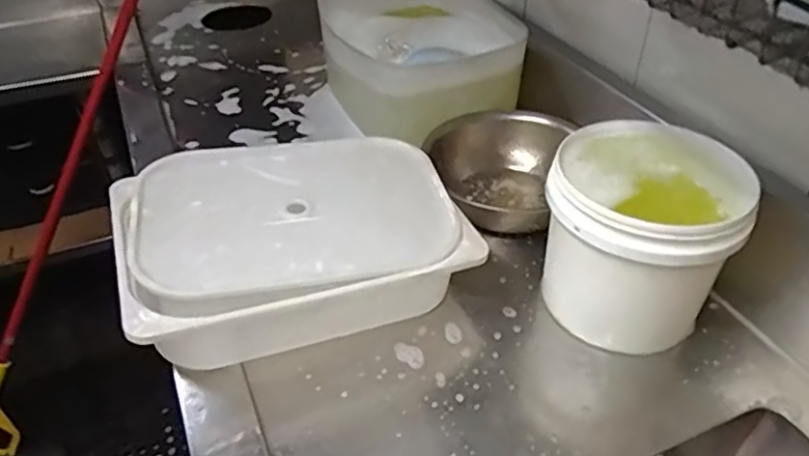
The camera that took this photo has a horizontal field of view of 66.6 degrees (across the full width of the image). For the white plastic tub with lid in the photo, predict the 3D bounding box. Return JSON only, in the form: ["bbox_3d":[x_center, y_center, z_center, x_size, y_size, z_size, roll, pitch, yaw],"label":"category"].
[{"bbox_3d":[-0.143,0.013,0.798,0.395,0.141,0.297,-17,43,-16],"label":"white plastic tub with lid"}]

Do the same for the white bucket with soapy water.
[{"bbox_3d":[0.280,0.012,0.750,0.204,0.192,0.197,13,43,18],"label":"white bucket with soapy water"}]

